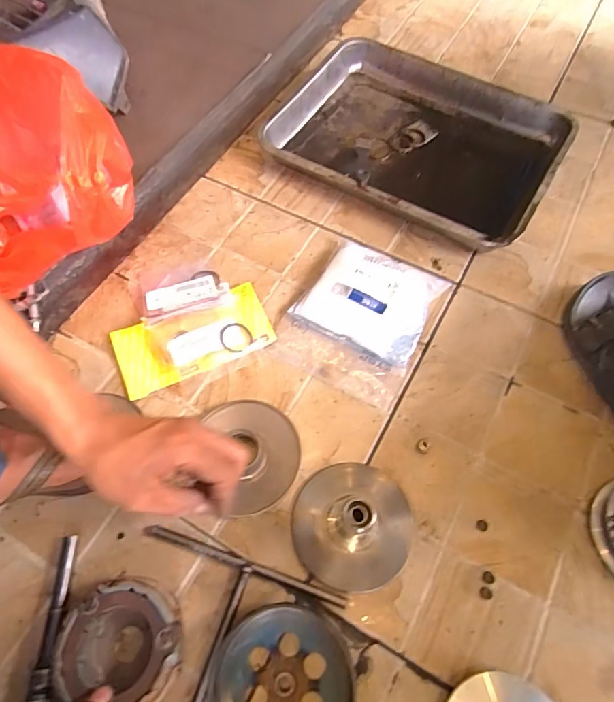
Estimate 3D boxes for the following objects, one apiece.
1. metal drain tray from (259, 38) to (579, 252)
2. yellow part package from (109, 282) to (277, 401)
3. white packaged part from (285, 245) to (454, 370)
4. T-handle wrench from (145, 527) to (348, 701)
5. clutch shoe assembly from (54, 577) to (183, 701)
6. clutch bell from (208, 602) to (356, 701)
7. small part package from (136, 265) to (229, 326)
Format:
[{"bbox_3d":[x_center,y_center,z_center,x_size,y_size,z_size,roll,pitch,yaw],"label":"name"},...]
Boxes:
[{"bbox_3d":[0.156,-0.310,0.663,0.388,0.052,0.293,29,67,14],"label":"metal drain tray"},{"bbox_3d":[-0.135,-0.018,0.528,0.178,0.029,0.093,-24,65,-11],"label":"yellow part package"},{"bbox_3d":[0.077,-0.064,0.543,0.149,0.039,0.137,29,67,14],"label":"white packaged part"},{"bbox_3d":[-0.106,0.328,0.361,0.193,0.014,0.305,16,64,8],"label":"T-handle wrench"},{"bbox_3d":[-0.155,0.252,0.387,0.095,0.038,0.098,0,63,0],"label":"clutch shoe assembly"},{"bbox_3d":[-0.020,0.277,0.375,0.114,0.032,0.112,0,63,0],"label":"clutch bell"},{"bbox_3d":[-0.154,-0.077,0.555,0.114,0.041,0.103,-13,64,-6],"label":"small part package"}]

